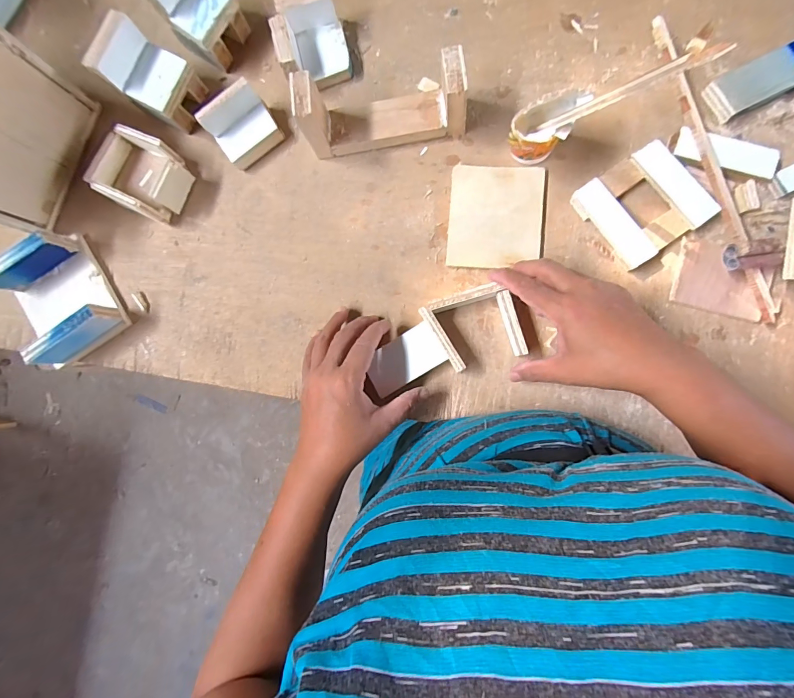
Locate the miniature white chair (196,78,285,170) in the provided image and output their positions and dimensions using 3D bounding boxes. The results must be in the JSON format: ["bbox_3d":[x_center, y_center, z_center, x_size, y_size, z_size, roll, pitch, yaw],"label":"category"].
[{"bbox_3d":[-0.157,-0.225,0.395,0.063,0.046,0.049,-35,85,4],"label":"miniature white chair"}]

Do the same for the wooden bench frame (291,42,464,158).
[{"bbox_3d":[-0.015,-0.232,0.371,0.156,0.074,0.051,-7,88,6],"label":"wooden bench frame"}]

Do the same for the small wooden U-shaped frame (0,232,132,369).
[{"bbox_3d":[-0.364,-0.052,0.415,0.099,0.051,0.114,-34,86,4],"label":"small wooden U-shaped frame"}]

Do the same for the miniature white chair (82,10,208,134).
[{"bbox_3d":[-0.248,-0.273,0.396,0.067,0.075,0.063,31,92,6],"label":"miniature white chair"}]

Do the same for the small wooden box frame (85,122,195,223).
[{"bbox_3d":[-0.267,-0.180,0.409,0.080,0.047,0.076,23,91,6],"label":"small wooden box frame"}]

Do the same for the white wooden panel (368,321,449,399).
[{"bbox_3d":[0.008,0.010,0.382,0.075,0.007,0.043,-31,86,4],"label":"white wooden panel"}]

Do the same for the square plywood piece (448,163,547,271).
[{"bbox_3d":[0.099,-0.132,0.391,0.092,0.007,0.099,4,89,6],"label":"square plywood piece"}]

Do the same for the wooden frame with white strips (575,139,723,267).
[{"bbox_3d":[0.232,-0.136,0.367,0.091,0.017,0.089,-36,85,4],"label":"wooden frame with white strips"}]

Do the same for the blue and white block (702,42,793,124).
[{"bbox_3d":[0.339,-0.248,0.358,0.095,0.016,0.038,-24,86,5],"label":"blue and white block"}]

